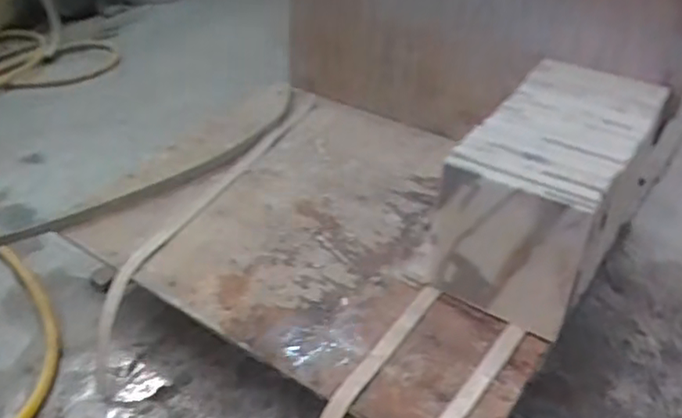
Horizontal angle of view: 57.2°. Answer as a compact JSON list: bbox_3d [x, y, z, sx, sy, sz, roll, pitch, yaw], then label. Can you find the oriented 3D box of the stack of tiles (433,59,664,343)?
[{"bbox_3d":[0.485,-0.054,1.466,0.308,0.357,0.605,22,46,28],"label":"stack of tiles"}]

